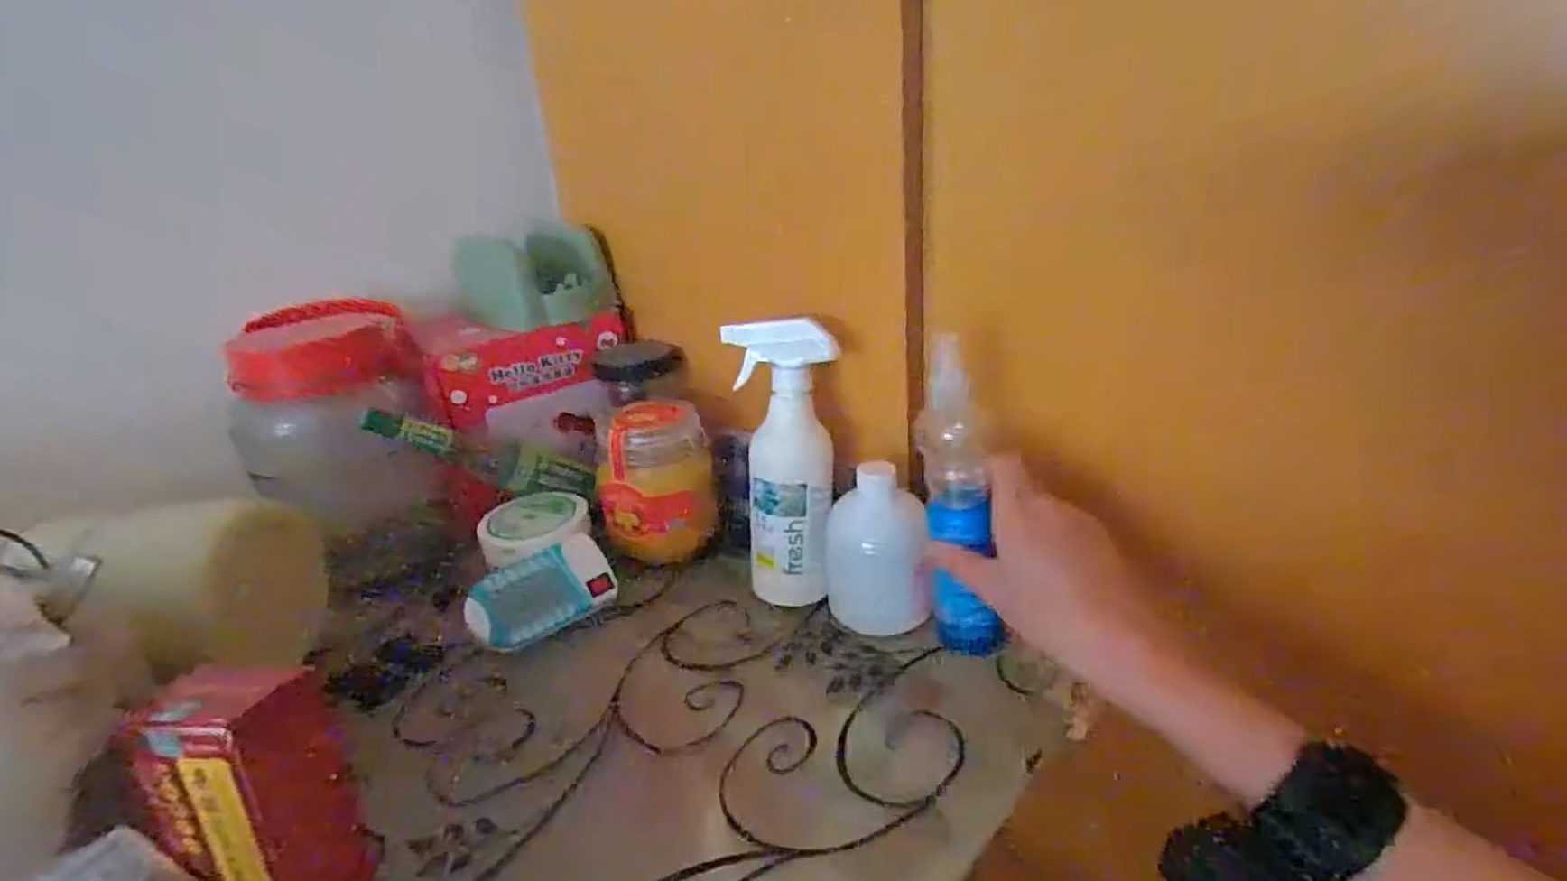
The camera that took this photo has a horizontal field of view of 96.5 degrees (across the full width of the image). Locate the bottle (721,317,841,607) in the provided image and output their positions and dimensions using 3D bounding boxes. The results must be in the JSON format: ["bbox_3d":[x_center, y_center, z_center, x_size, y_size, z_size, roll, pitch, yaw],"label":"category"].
[{"bbox_3d":[0.007,0.026,0.554,0.083,0.227,0.072,-5,23,0],"label":"bottle"}]

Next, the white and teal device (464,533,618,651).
[{"bbox_3d":[-0.201,0.126,0.583,0.113,0.048,0.047,-18,26,-28],"label":"white and teal device"}]

